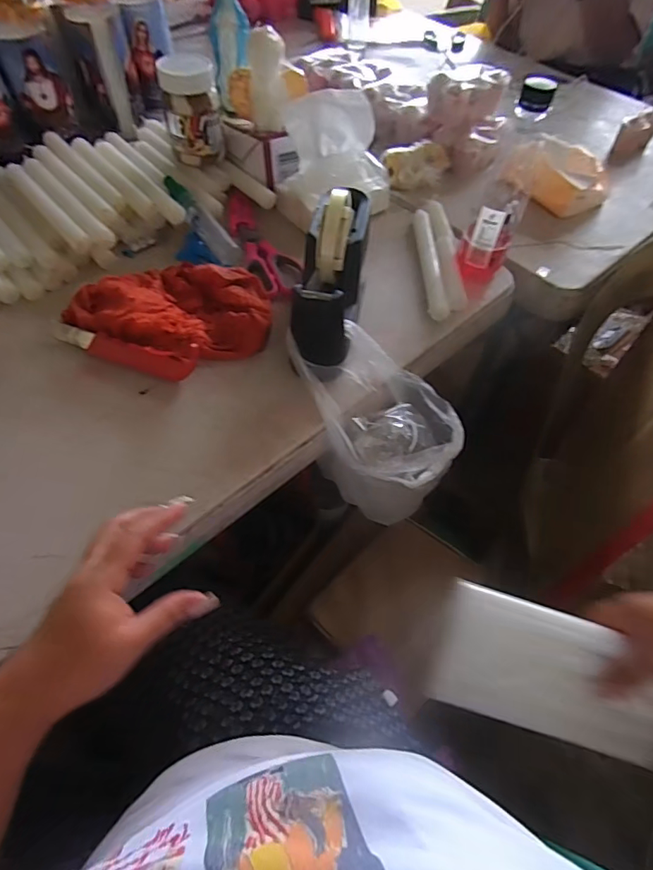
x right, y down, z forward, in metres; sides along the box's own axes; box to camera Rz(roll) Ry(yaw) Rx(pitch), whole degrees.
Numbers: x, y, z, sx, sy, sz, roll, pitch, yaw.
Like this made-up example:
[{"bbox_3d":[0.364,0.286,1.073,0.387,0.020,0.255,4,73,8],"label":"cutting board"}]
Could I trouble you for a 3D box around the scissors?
[{"bbox_3d":[-0.086,-0.244,0.602,0.061,0.020,0.225,-21,60,-14],"label":"scissors"}]

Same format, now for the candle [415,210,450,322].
[{"bbox_3d":[0.125,-0.210,0.579,0.022,0.019,0.188,0,57,-2],"label":"candle"}]

